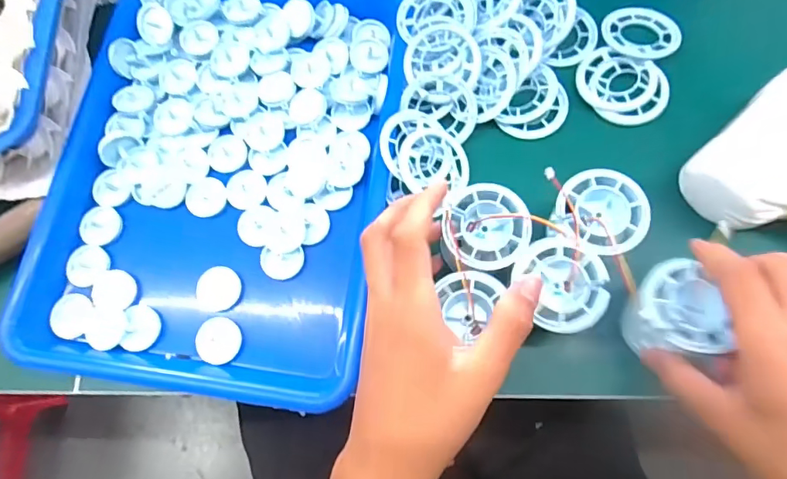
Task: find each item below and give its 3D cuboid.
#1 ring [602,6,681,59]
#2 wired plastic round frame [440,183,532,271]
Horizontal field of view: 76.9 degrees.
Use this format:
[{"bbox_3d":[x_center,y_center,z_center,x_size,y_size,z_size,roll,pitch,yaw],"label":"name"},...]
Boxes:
[{"bbox_3d":[0.193,-0.162,0.386,0.057,0.004,0.051,21,68,17],"label":"ring"},{"bbox_3d":[0.059,-0.007,0.316,0.054,0.018,0.056,-2,74,5],"label":"wired plastic round frame"}]

